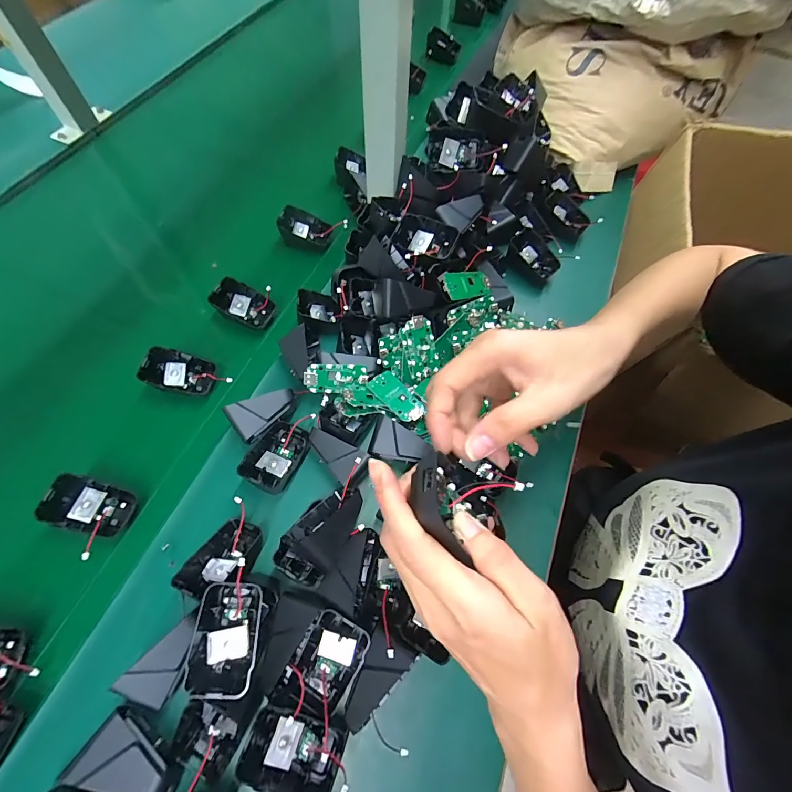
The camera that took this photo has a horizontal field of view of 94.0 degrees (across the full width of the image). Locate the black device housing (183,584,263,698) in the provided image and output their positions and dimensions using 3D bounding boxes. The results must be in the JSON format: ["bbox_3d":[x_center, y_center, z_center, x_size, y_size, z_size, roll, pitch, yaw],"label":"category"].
[{"bbox_3d":[-0.124,0.178,0.275,0.046,0.027,0.069,5,65,-1],"label":"black device housing"}]

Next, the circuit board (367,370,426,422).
[{"bbox_3d":[0.001,-0.001,0.380,0.030,0.005,0.062,-40,73,-19],"label":"circuit board"}]

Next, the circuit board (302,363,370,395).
[{"bbox_3d":[-0.062,-0.018,0.383,0.064,0.005,0.030,0,105,-11],"label":"circuit board"}]

